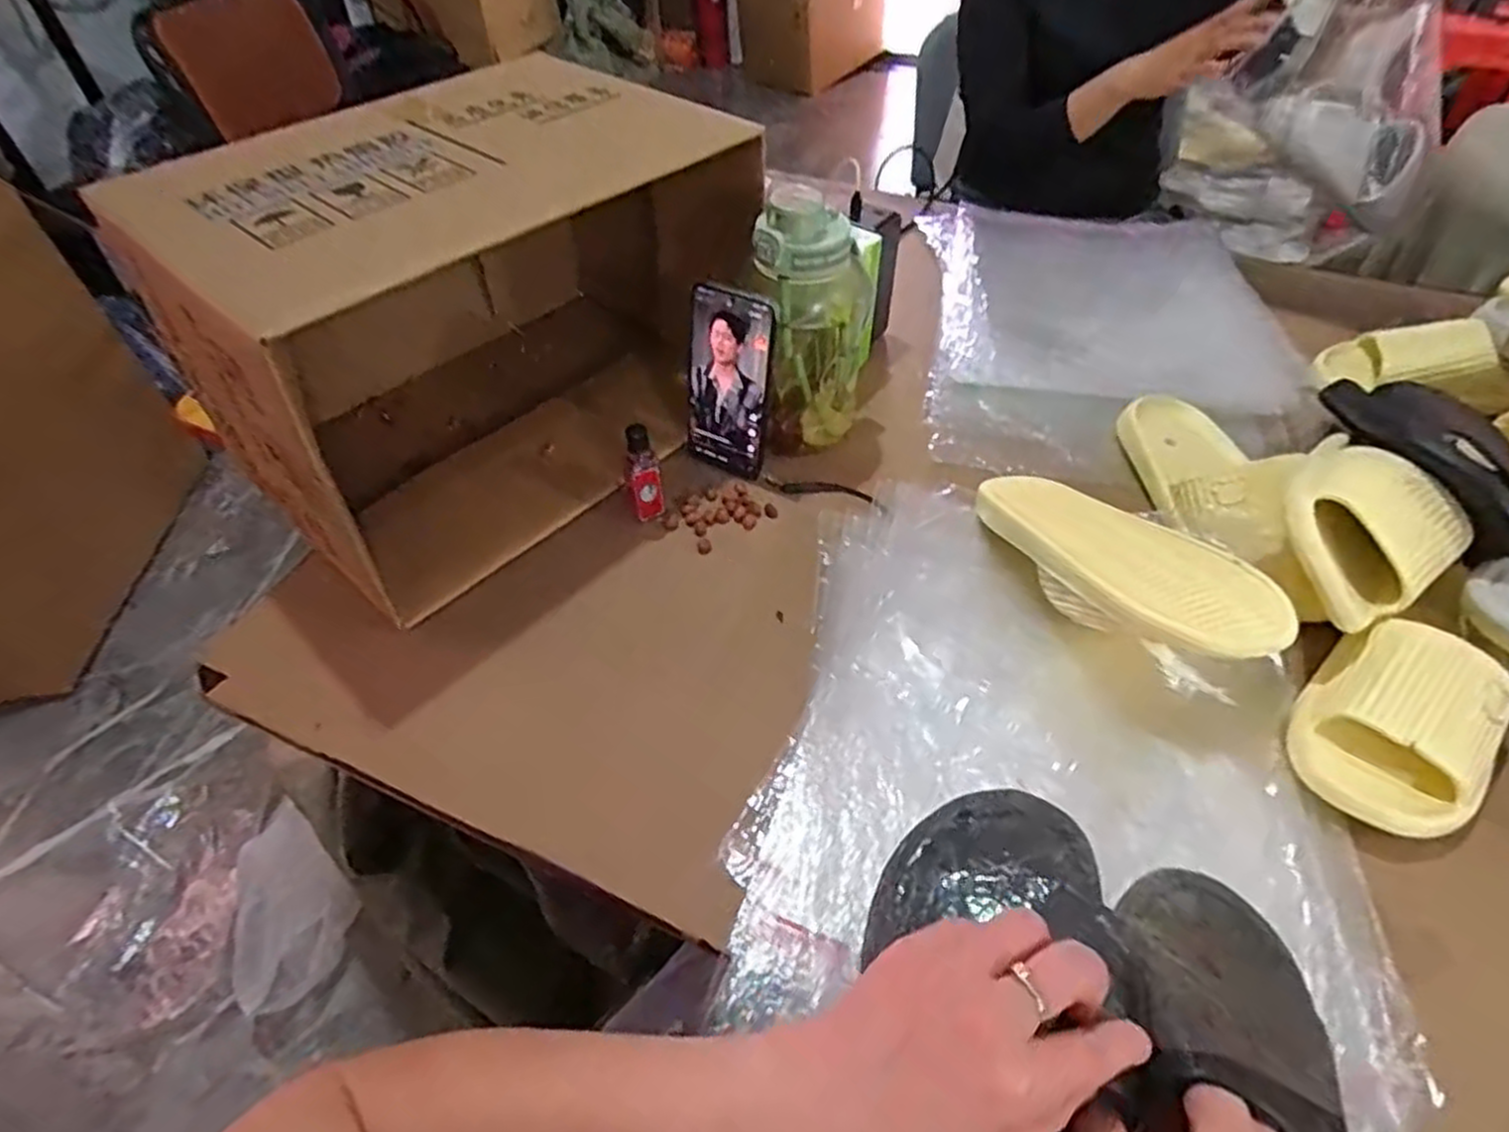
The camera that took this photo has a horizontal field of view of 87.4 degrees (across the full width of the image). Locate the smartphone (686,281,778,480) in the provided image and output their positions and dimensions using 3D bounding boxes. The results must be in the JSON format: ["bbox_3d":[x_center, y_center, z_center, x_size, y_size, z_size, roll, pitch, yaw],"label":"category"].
[{"bbox_3d":[-0.023,-0.148,0.644,0.070,0.159,0.012,22,42,19],"label":"smartphone"}]

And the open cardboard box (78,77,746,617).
[{"bbox_3d":[-0.231,-0.199,0.634,0.370,0.263,0.283,-38,57,-27],"label":"open cardboard box"}]

